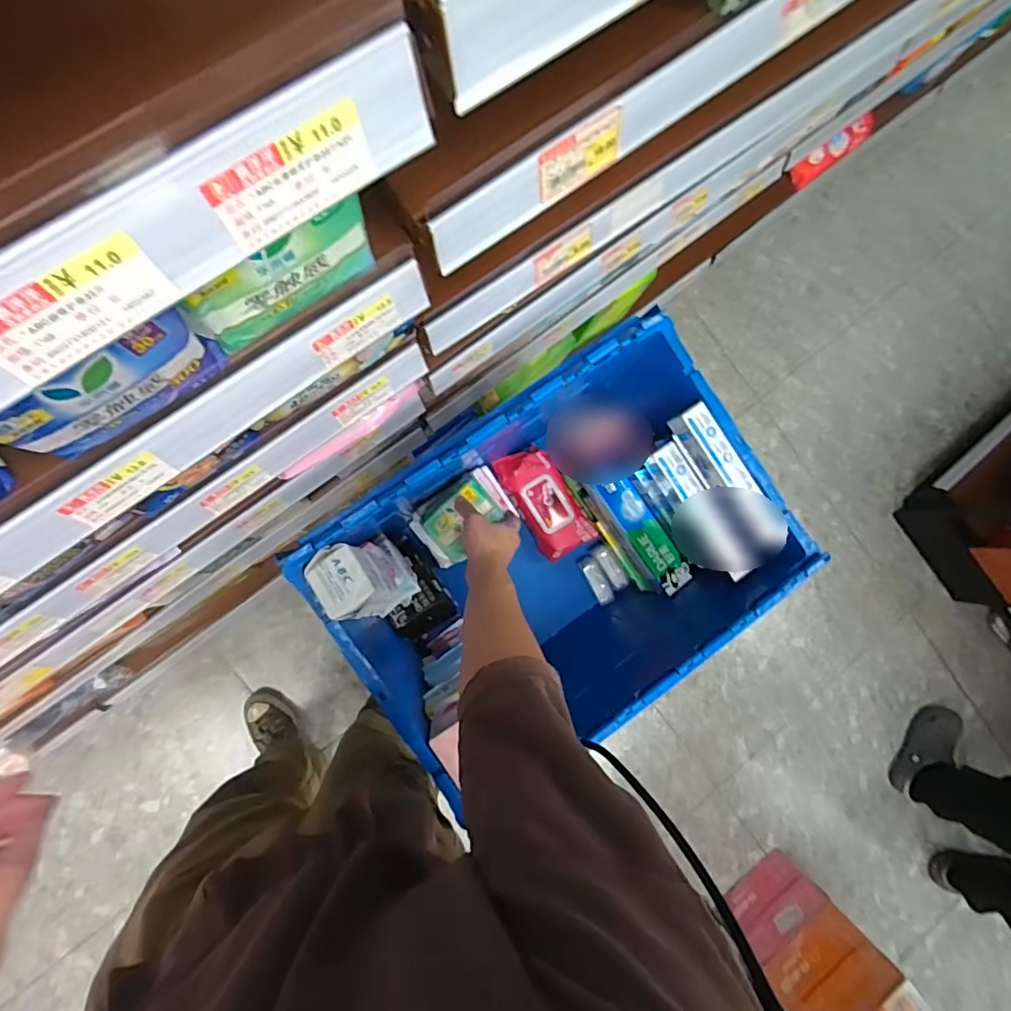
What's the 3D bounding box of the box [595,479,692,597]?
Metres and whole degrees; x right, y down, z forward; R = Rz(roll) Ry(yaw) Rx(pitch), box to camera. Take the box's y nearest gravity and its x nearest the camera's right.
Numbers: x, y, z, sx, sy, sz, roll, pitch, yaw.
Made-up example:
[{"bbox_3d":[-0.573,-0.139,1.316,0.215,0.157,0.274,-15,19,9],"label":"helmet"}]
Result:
[{"bbox_3d":[0.234,0.048,0.913,0.056,0.037,0.211,-36,93,-8],"label":"box"}]

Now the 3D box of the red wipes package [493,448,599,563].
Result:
[{"bbox_3d":[0.070,-0.007,1.001,0.096,0.042,0.207,-32,92,-8],"label":"red wipes package"}]

